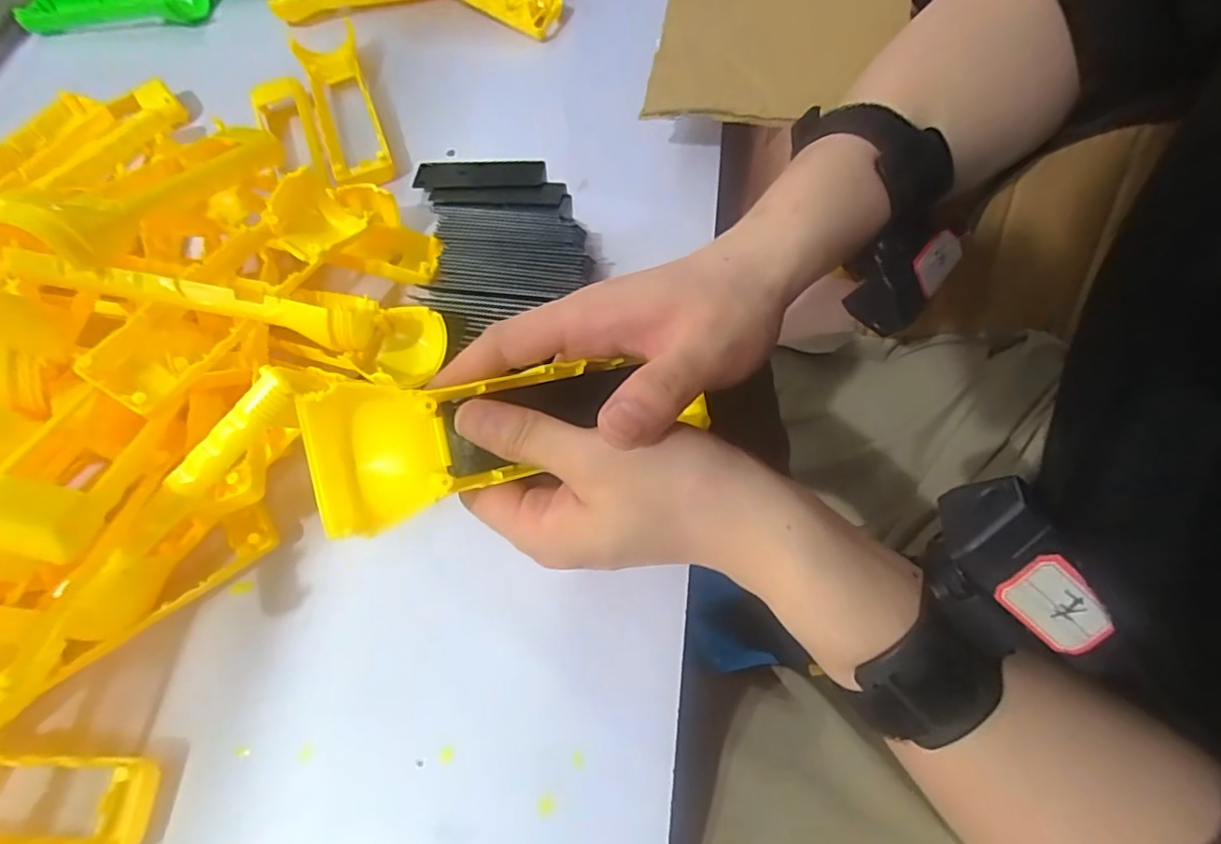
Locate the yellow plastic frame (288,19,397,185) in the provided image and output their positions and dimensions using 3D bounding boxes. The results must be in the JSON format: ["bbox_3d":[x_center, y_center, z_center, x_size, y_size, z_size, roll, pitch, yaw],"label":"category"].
[{"bbox_3d":[-0.204,-0.244,0.445,0.047,0.017,0.169,-23,66,-4],"label":"yellow plastic frame"}]

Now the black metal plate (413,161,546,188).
[{"bbox_3d":[-0.095,-0.181,0.420,0.093,0.006,0.029,-2,66,5],"label":"black metal plate"}]

